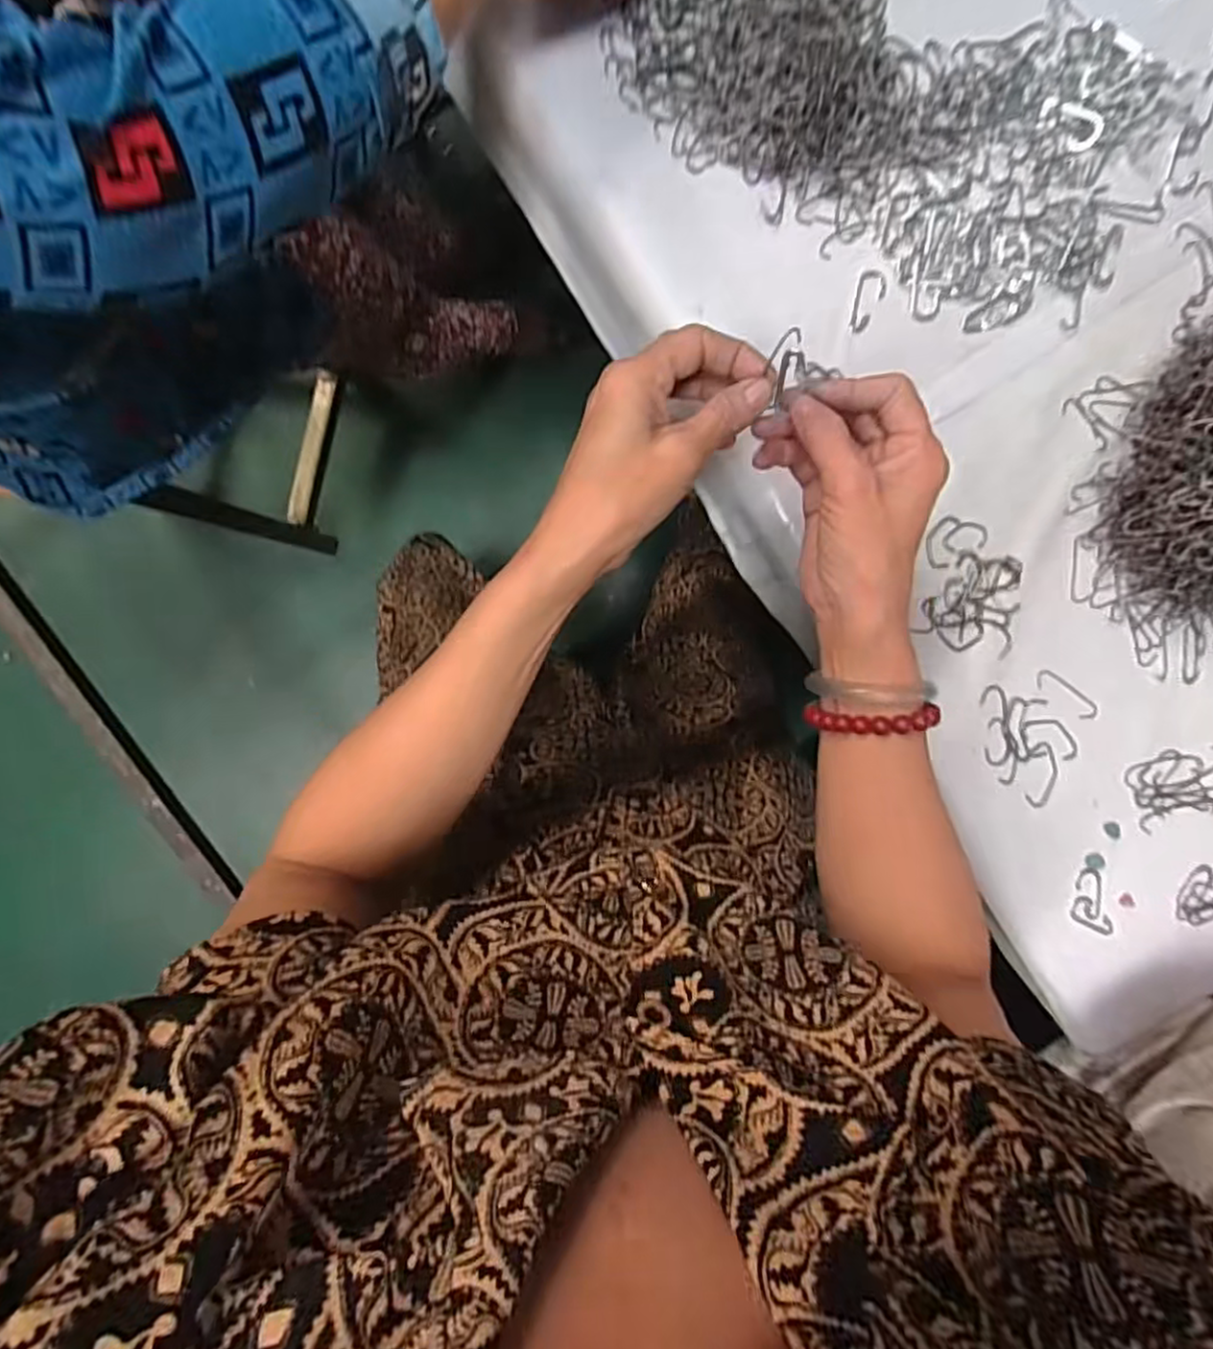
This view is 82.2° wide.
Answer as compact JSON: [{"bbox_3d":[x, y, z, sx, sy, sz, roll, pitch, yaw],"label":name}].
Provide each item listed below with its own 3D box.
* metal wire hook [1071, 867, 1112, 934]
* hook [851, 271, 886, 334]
[{"bbox_3d":[0.339,0.161,0.489,0.023,0.004,0.051,-17,99,2],"label":"metal wire hook"},{"bbox_3d":[0.163,-0.231,0.431,0.019,0.004,0.035,5,99,-1],"label":"hook"}]

